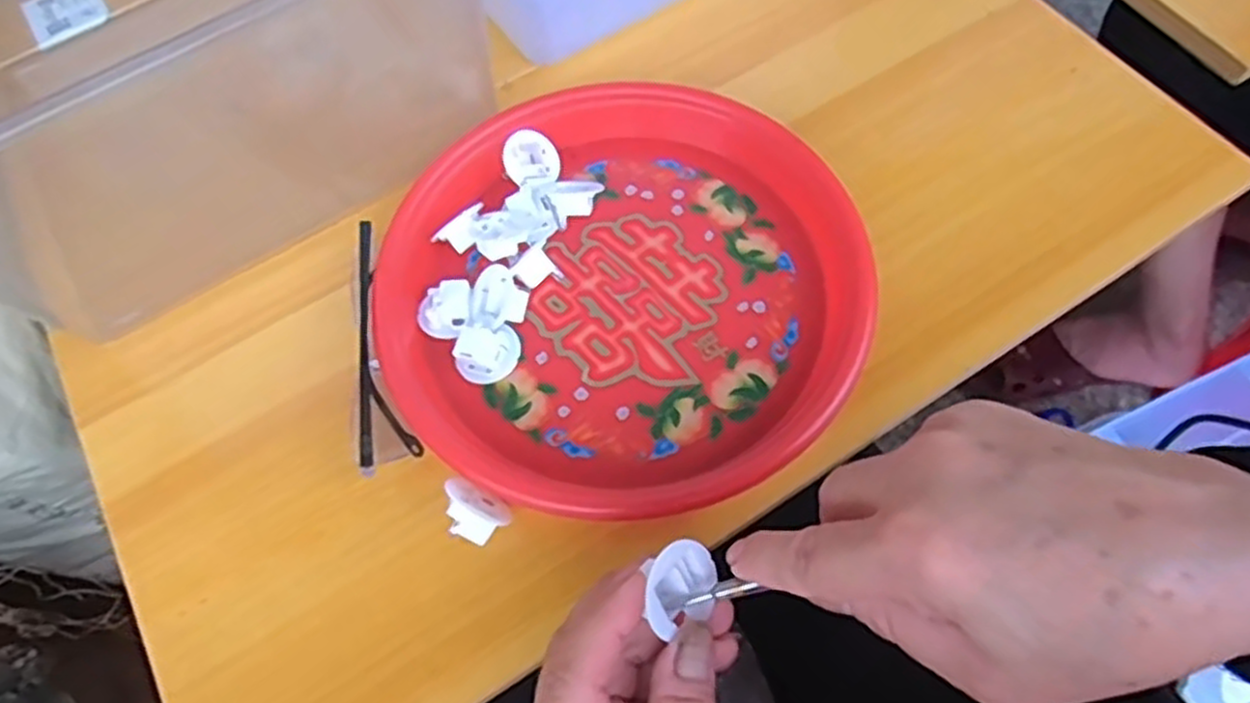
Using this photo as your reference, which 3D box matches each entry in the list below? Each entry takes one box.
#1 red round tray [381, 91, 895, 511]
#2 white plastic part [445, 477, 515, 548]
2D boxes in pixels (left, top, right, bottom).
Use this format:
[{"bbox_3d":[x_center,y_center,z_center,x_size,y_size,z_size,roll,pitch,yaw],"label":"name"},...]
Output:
[{"bbox_3d":[0.004,-0.035,0.385,0.243,0.025,0.220,-9,63,-1],"label":"red round tray"},{"bbox_3d":[-0.067,0.071,0.339,0.023,0.026,0.031,-41,68,-16],"label":"white plastic part"}]

